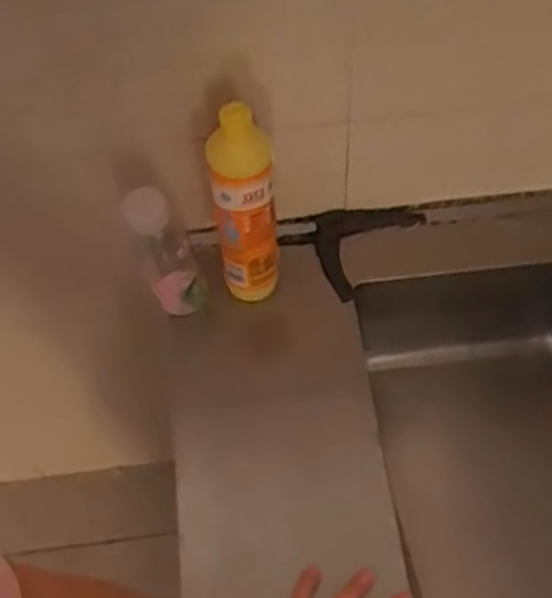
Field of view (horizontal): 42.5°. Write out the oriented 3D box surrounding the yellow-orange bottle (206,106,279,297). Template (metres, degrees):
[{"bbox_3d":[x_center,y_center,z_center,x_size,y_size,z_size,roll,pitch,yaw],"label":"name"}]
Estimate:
[{"bbox_3d":[-0.030,-0.086,0.661,0.055,0.231,0.057,-9,59,-2],"label":"yellow-orange bottle"}]

